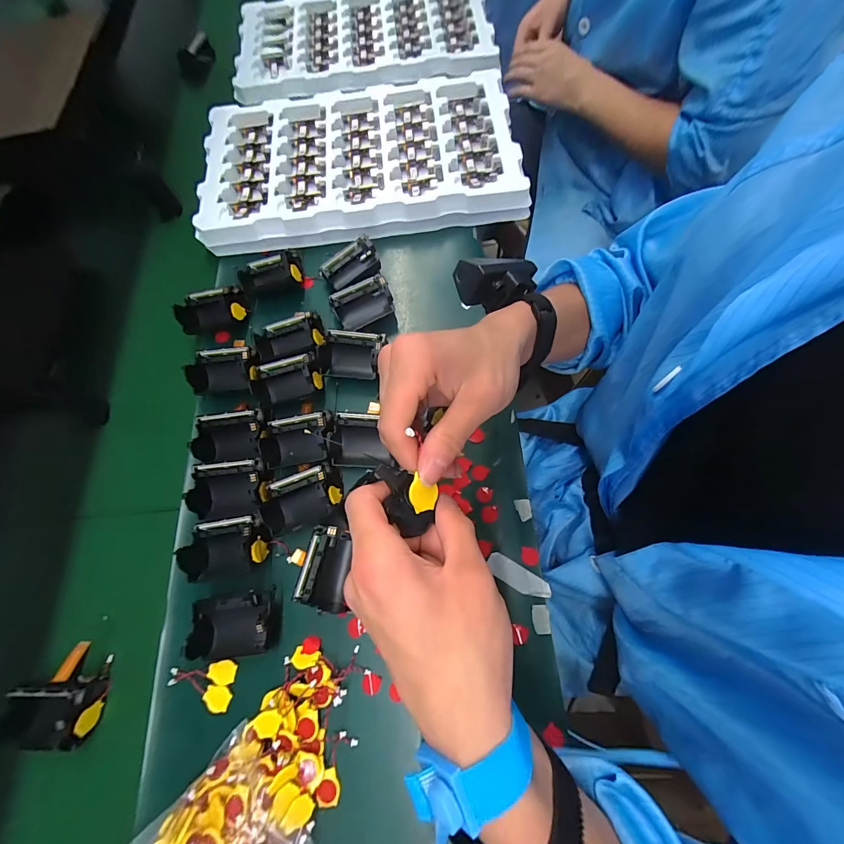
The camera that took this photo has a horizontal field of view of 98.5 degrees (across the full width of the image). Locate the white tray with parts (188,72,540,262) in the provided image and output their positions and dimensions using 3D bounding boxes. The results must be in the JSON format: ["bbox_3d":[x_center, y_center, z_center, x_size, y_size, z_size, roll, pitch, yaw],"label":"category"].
[{"bbox_3d":[-0.088,-0.371,0.503,0.429,0.031,0.259,-6,71,4],"label":"white tray with parts"}]

